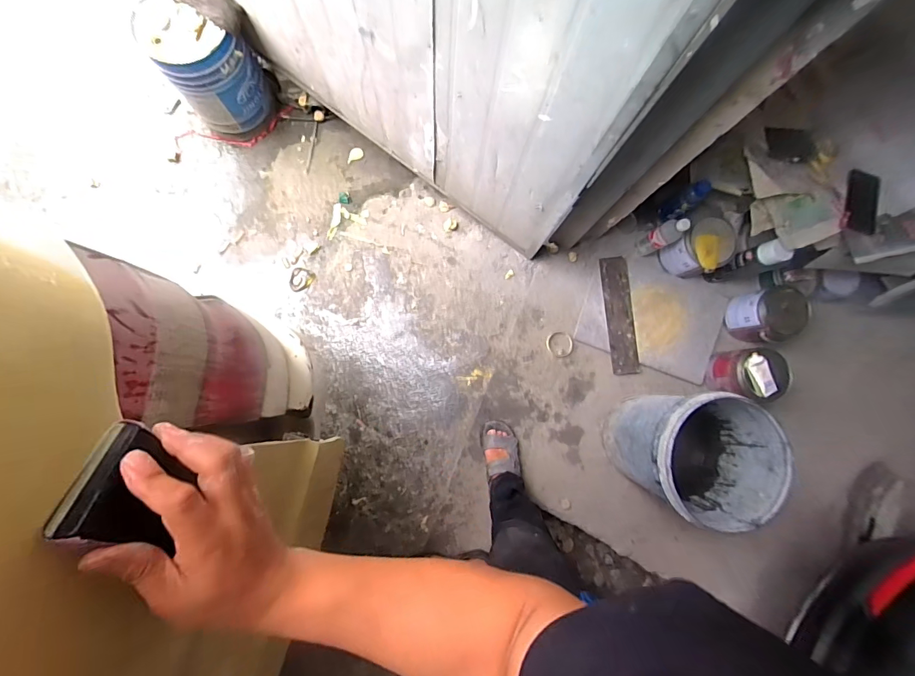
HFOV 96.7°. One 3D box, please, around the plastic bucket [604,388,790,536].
[{"bbox_3d":[0.632,0.304,1.128,0.354,0.380,0.295,6,83,-4],"label":"plastic bucket"}]

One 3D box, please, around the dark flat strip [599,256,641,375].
[{"bbox_3d":[0.533,-0.074,1.333,0.097,0.019,0.380,-7,89,-8],"label":"dark flat strip"}]

